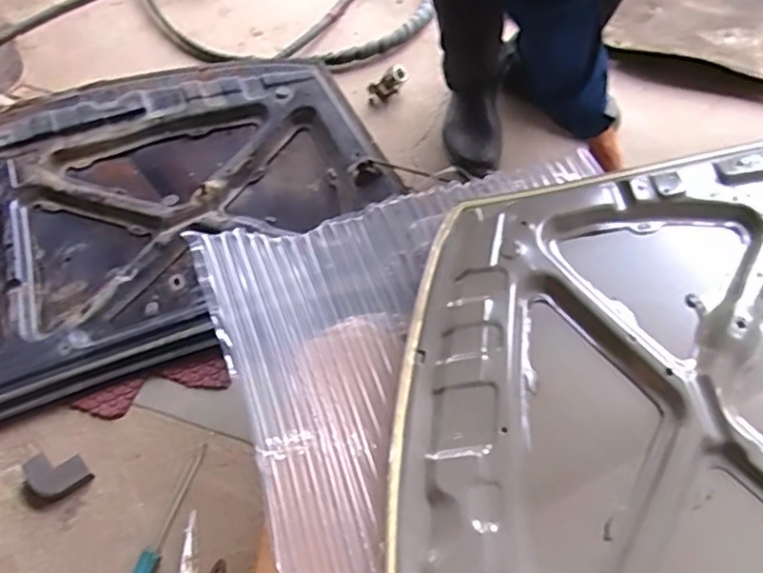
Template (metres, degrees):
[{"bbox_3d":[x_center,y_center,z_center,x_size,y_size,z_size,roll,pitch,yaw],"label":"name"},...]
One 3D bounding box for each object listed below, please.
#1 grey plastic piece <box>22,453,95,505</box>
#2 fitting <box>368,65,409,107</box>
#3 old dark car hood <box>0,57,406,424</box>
[{"bbox_3d":[-0.452,0.261,0.869,0.080,0.022,0.069,-31,59,-16],"label":"grey plastic piece"},{"bbox_3d":[0.010,-0.420,1.305,0.095,0.032,0.047,-43,61,2],"label":"fitting"},{"bbox_3d":[-0.674,-0.055,1.086,1.320,0.124,0.698,-27,58,-14],"label":"old dark car hood"}]

